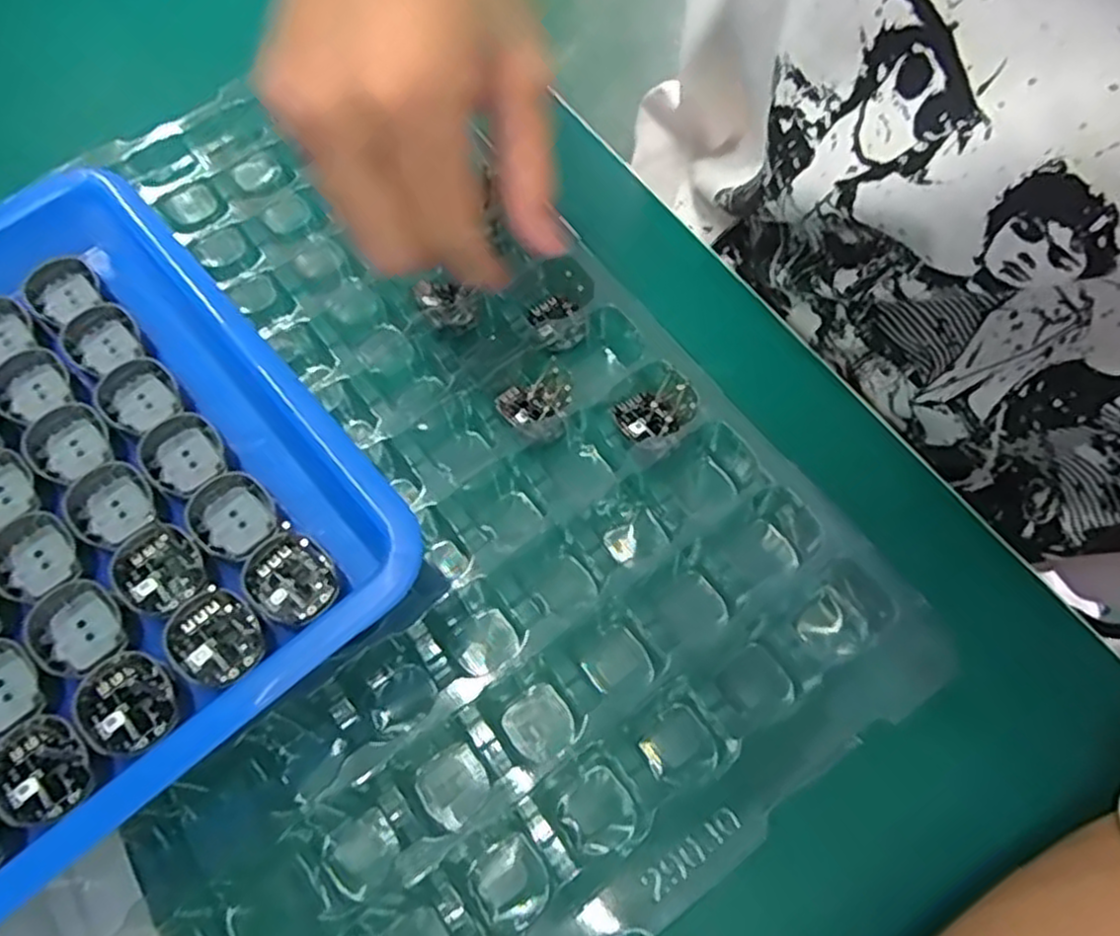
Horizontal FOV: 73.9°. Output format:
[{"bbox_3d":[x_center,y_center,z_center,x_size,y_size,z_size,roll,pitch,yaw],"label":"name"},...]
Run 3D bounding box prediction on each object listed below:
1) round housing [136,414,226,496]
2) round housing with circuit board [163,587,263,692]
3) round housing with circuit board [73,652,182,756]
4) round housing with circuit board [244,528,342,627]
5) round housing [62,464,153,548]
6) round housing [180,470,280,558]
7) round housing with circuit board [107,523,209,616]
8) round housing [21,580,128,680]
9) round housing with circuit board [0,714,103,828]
[{"bbox_3d":[-0.125,-0.005,0.246,0.029,0.004,0.025,40,73,16],"label":"round housing"},{"bbox_3d":[-0.101,0.050,0.218,0.024,0.006,0.029,-41,72,-15],"label":"round housing with circuit board"},{"bbox_3d":[-0.123,0.067,0.211,0.025,0.004,0.029,-41,72,-15],"label":"round housing with circuit board"},{"bbox_3d":[-0.082,0.035,0.230,0.030,0.007,0.024,40,73,16],"label":"round housing with circuit board"},{"bbox_3d":[-0.144,0.012,0.239,0.025,0.006,0.028,-31,70,-11],"label":"round housing"},{"bbox_3d":[-0.105,0.015,0.238,0.025,0.004,0.028,-37,71,-14],"label":"round housing"},{"bbox_3d":[-0.124,0.031,0.228,0.029,0.006,0.025,38,73,15],"label":"round housing with circuit board"},{"bbox_3d":[-0.144,0.049,0.222,0.028,0.005,0.025,41,73,16],"label":"round housing"},{"bbox_3d":[-0.142,0.083,0.203,0.029,0.004,0.025,31,71,13],"label":"round housing with circuit board"}]

